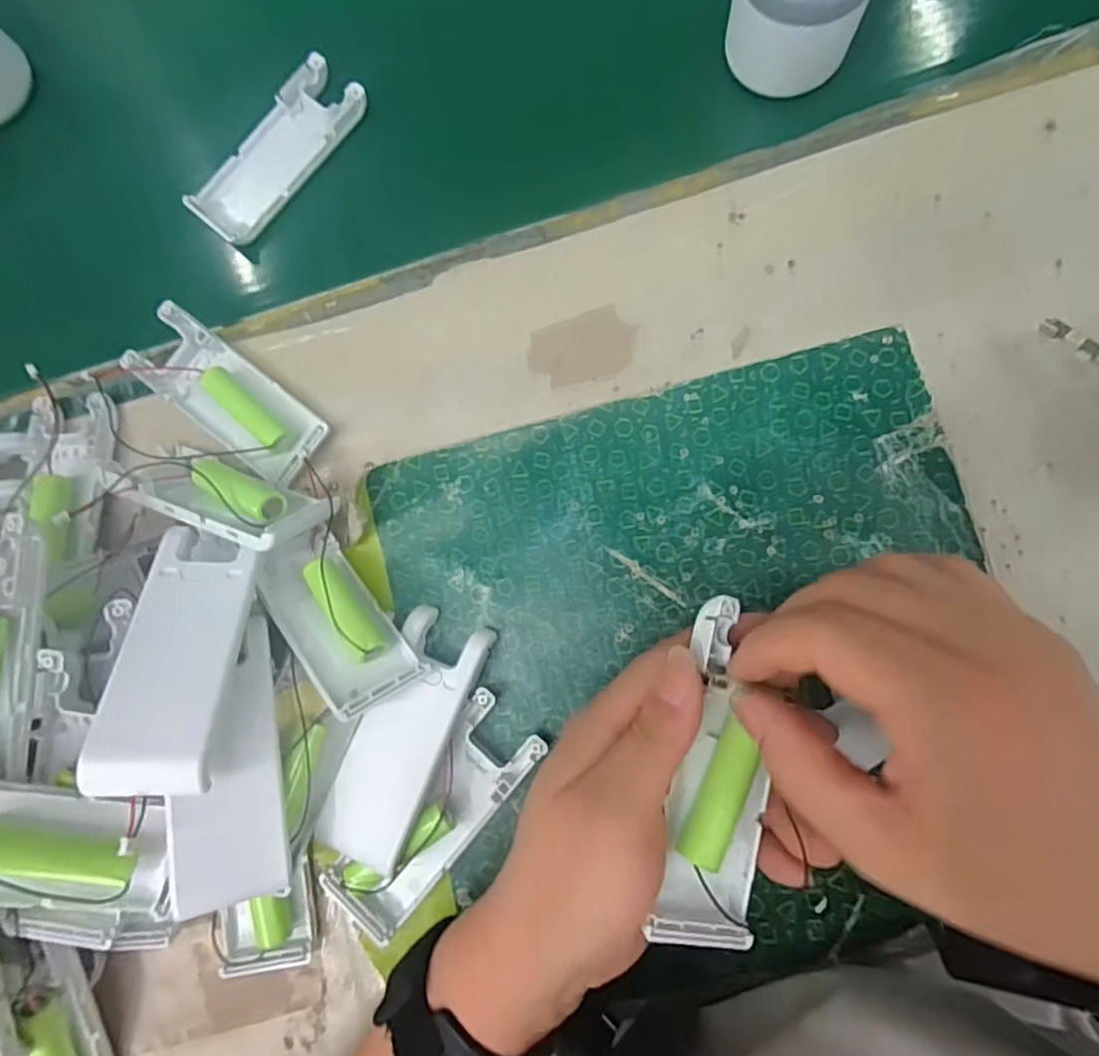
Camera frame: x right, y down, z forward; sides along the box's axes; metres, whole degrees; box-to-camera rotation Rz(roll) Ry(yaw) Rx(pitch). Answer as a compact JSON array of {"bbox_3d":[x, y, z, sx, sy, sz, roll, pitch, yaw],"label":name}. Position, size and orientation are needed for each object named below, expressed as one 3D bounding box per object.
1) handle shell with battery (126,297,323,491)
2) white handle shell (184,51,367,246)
[{"bbox_3d":[-0.151,-0.061,0.292,0.102,0.017,0.039,38,88,10],"label":"handle shell with battery"},{"bbox_3d":[-0.142,-0.196,0.321,0.042,0.009,0.102,42,88,10],"label":"white handle shell"}]

